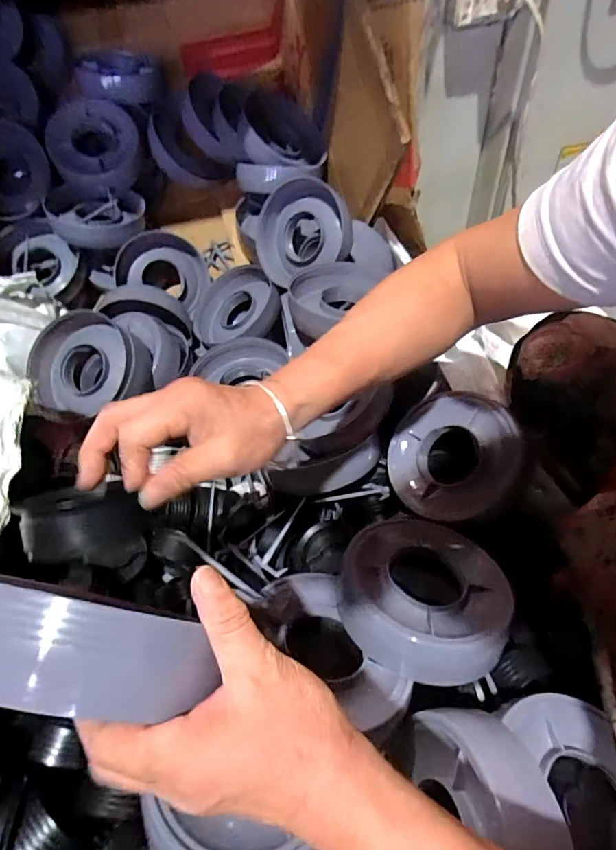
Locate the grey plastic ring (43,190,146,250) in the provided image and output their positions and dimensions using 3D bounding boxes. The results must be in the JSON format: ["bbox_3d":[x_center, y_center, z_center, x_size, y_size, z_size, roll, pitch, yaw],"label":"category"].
[{"bbox_3d":[-0.350,-0.341,0.734,0.144,0.048,0.142,-13,51,-4],"label":"grey plastic ring"}]

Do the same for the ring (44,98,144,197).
[{"bbox_3d":[-0.350,-0.459,0.727,0.141,0.052,0.136,-20,96,-17],"label":"ring"}]

